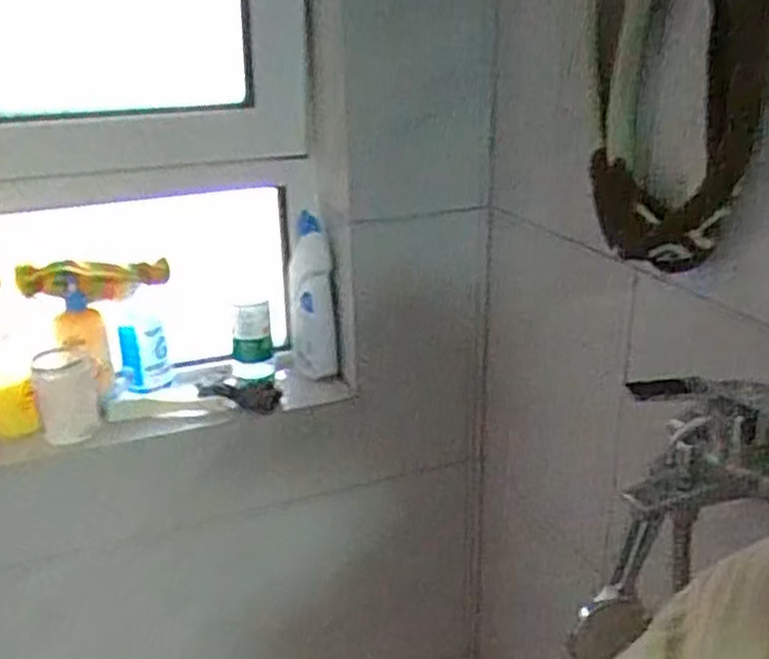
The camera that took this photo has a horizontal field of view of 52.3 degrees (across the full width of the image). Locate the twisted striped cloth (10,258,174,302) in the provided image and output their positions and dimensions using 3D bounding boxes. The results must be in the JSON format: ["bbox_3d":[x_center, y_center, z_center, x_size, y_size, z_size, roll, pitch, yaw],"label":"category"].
[{"bbox_3d":[-0.380,-0.063,1.043,0.189,0.063,0.061,-2,22,-1],"label":"twisted striped cloth"}]

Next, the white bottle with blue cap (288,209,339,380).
[{"bbox_3d":[-0.108,-0.035,1.169,0.067,0.246,0.101,-4,22,-6],"label":"white bottle with blue cap"}]

